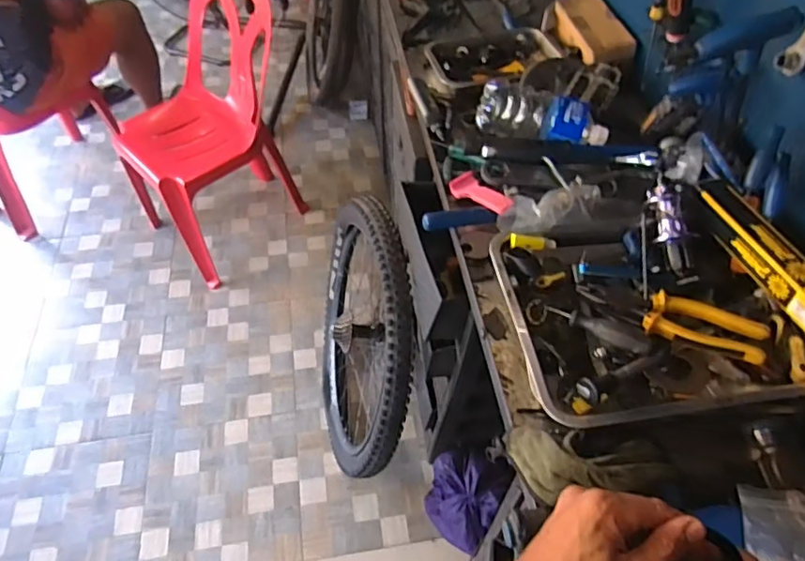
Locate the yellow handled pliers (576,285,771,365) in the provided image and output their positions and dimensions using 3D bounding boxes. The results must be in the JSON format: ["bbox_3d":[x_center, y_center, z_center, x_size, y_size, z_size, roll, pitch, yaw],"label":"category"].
[{"bbox_3d":[0.314,0.044,0.669,0.205,0.037,0.066,18,54,26],"label":"yellow handled pliers"}]

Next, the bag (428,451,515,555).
[{"bbox_3d":[0.138,0.524,1.355,0.180,0.231,0.181,27,57,19],"label":"bag"}]

